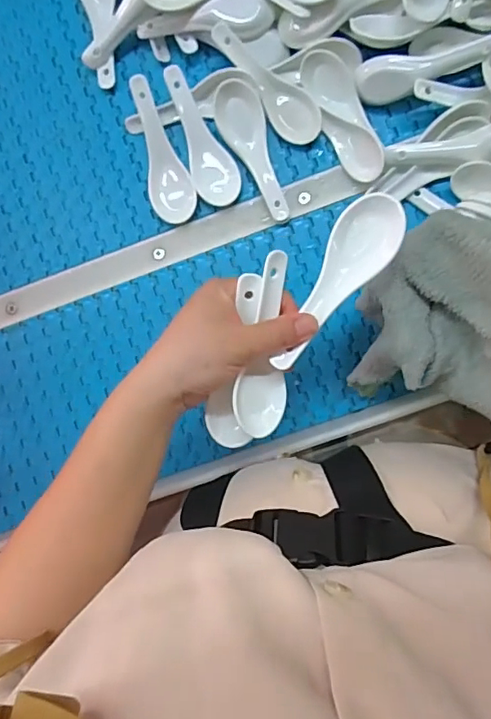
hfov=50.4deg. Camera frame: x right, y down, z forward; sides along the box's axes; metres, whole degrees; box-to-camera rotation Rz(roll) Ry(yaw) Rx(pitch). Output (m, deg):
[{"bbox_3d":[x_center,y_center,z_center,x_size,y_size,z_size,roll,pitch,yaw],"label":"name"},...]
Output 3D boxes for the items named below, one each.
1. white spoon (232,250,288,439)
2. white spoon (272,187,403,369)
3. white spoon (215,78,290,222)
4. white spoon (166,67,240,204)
[{"bbox_3d":[0.013,-0.007,0.341,0.032,0.021,0.123,6,105,4],"label":"white spoon"},{"bbox_3d":[0.057,-0.047,0.334,0.041,0.014,0.123,32,96,3],"label":"white spoon"},{"bbox_3d":[0.005,-0.184,0.470,0.041,0.036,0.119,-15,89,4],"label":"white spoon"},{"bbox_3d":[-0.035,-0.203,0.476,0.042,0.032,0.118,-14,89,4],"label":"white spoon"}]

